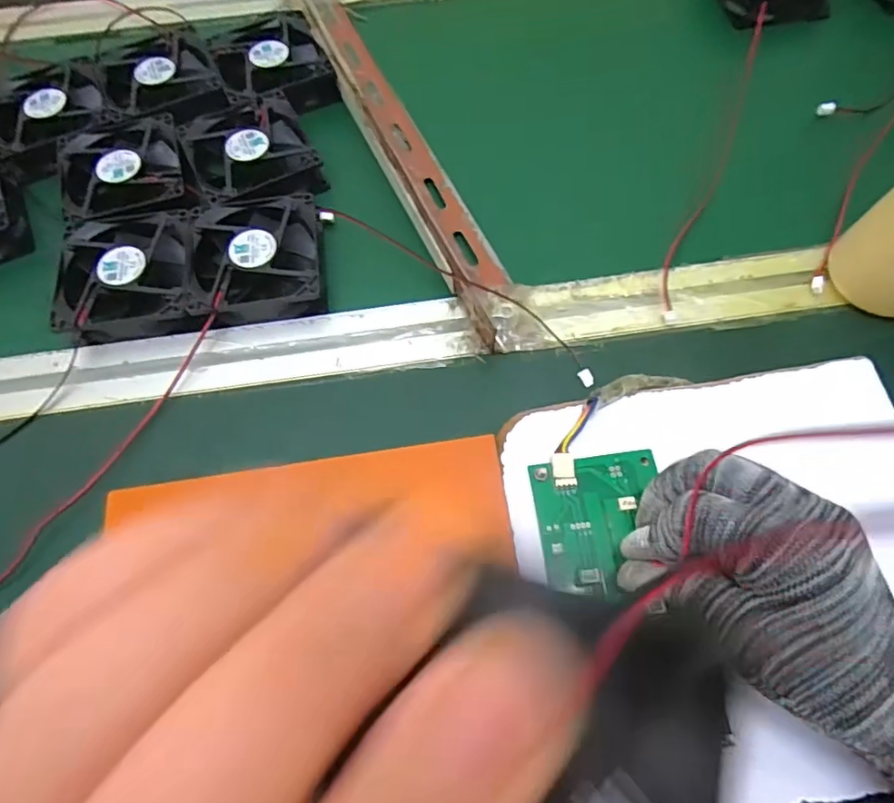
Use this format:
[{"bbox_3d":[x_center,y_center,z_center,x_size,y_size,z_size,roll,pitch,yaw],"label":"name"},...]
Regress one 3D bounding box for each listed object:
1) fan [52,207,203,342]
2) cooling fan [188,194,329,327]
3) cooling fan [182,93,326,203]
[{"bbox_3d":[-0.199,-0.078,0.355,0.082,0.024,0.085,-13,64,-4],"label":"fan"},{"bbox_3d":[-0.119,-0.088,0.359,0.078,0.025,0.084,-9,63,-3],"label":"cooling fan"},{"bbox_3d":[-0.133,-0.170,0.391,0.082,0.022,0.085,-19,64,-7],"label":"cooling fan"}]

